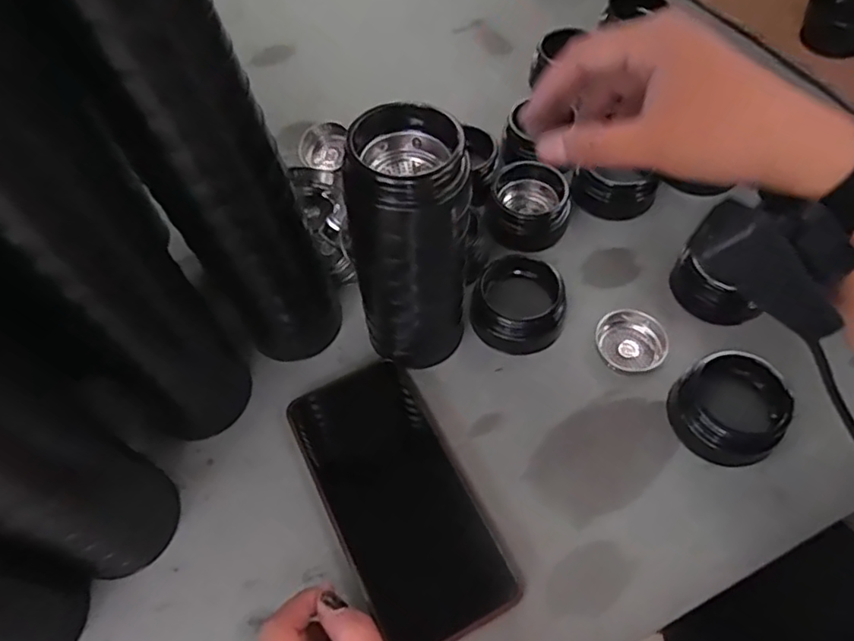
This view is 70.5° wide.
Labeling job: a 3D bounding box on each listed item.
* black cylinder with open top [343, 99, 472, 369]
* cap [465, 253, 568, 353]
[{"bbox_3d":[-0.010,-0.038,0.349,0.064,0.171,0.061,-5,59,0],"label":"black cylinder with open top"},{"bbox_3d":[0.063,-0.010,0.416,0.062,0.024,0.068,-1,59,2],"label":"cap"}]

